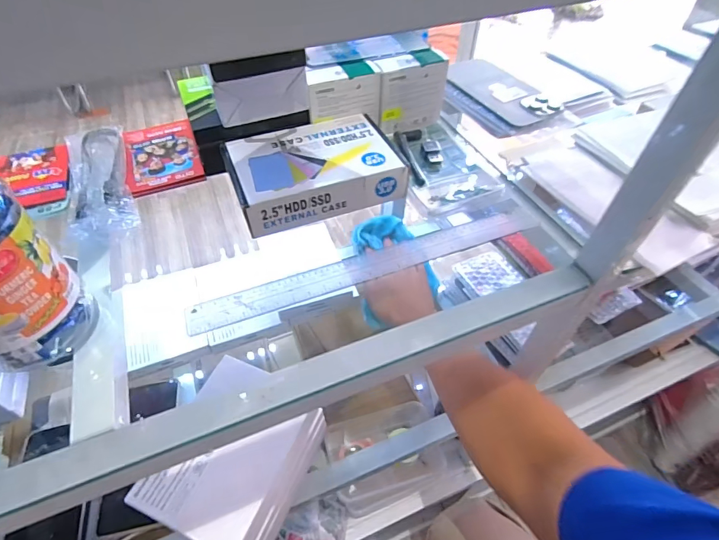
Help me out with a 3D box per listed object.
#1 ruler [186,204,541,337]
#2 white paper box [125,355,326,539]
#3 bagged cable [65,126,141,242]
[{"bbox_3d":[0.017,-0.006,0.336,0.307,0.005,0.026,-17,59,-15],"label":"ruler"},{"bbox_3d":[-0.119,0.187,0.406,0.117,0.095,0.148,19,51,15],"label":"white paper box"},{"bbox_3d":[-0.248,-0.087,0.390,0.054,0.023,0.157,-18,51,-16],"label":"bagged cable"}]

